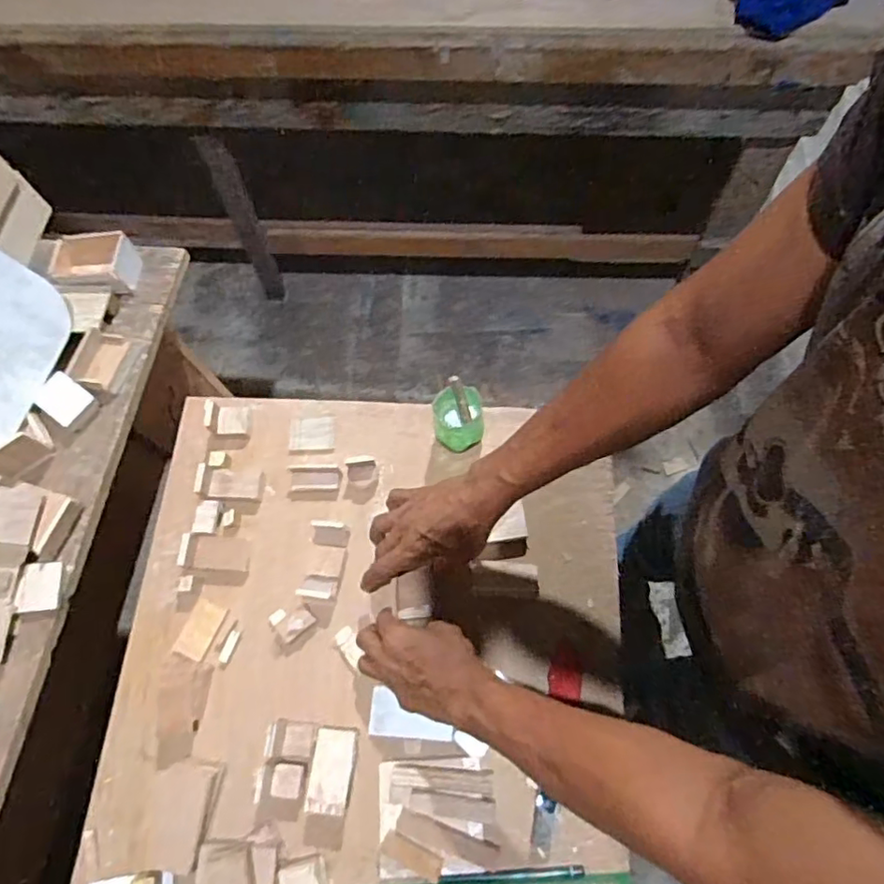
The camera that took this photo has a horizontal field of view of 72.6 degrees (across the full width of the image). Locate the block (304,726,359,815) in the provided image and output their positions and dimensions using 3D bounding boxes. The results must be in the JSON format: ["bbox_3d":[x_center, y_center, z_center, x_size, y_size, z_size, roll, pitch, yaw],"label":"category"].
[{"bbox_3d":[-0.105,0.321,0.591,0.042,0.037,0.073,5,68,7],"label":"block"}]

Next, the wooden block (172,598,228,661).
[{"bbox_3d":[-0.266,0.206,0.661,0.037,0.004,0.060,18,71,11],"label":"wooden block"}]

